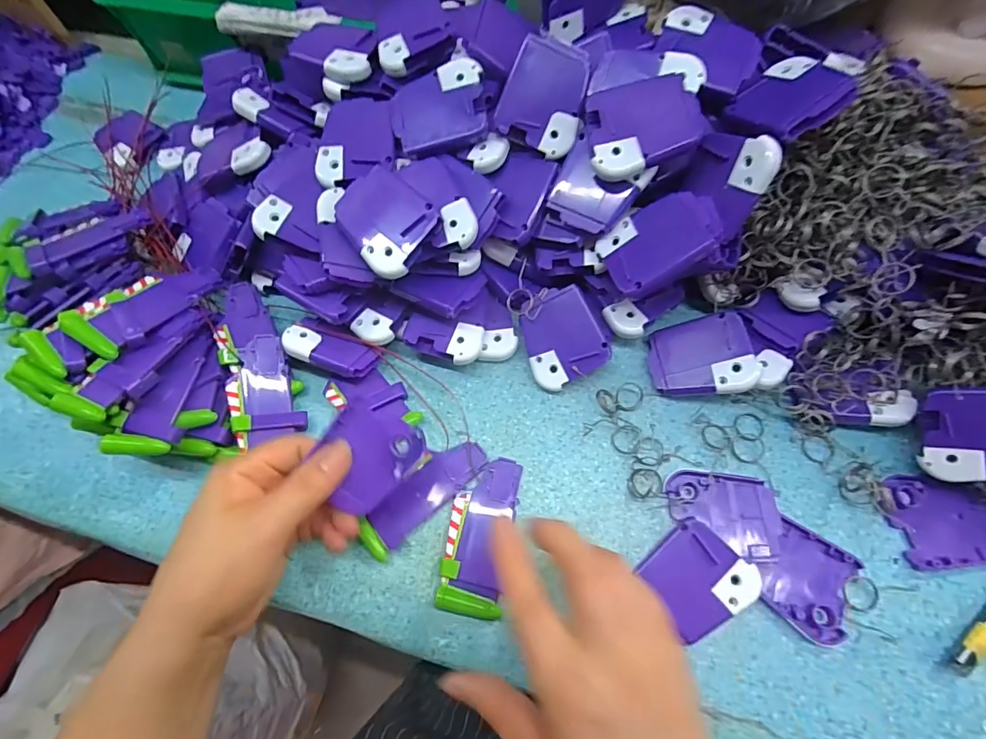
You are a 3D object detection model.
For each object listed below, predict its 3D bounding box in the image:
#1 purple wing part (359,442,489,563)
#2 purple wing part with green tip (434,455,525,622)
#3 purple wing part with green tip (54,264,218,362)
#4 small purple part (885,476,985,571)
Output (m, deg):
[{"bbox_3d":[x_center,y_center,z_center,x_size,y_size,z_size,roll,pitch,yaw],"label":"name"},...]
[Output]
[{"bbox_3d":[-0.044,0.076,0.304,0.087,0.008,0.031,-41,72,-14],"label":"purple wing part"},{"bbox_3d":[-0.007,0.097,0.292,0.038,0.013,0.088,8,67,7],"label":"purple wing part with green tip"},{"bbox_3d":[-0.225,-0.044,0.319,0.046,0.007,0.088,34,53,15],"label":"purple wing part with green tip"},{"bbox_3d":[0.263,0.087,0.282,0.059,0.006,0.050,-6,66,1],"label":"small purple part"}]

